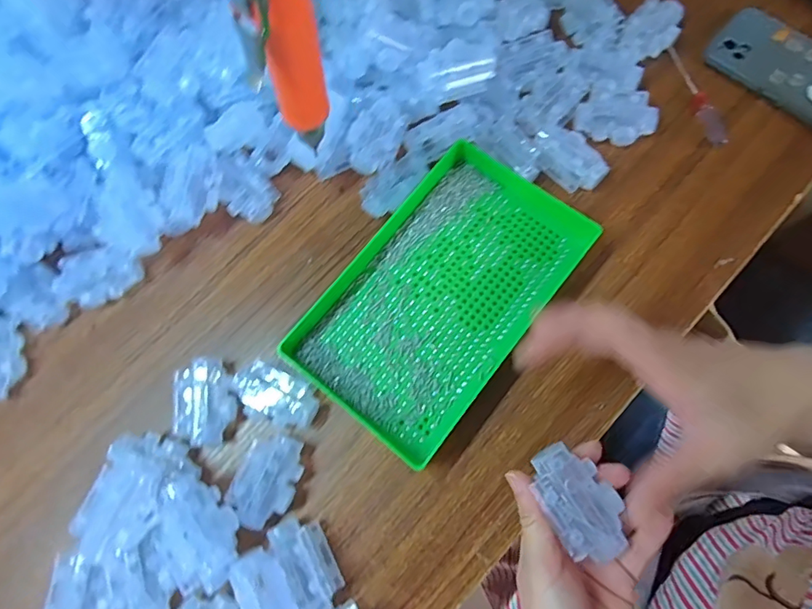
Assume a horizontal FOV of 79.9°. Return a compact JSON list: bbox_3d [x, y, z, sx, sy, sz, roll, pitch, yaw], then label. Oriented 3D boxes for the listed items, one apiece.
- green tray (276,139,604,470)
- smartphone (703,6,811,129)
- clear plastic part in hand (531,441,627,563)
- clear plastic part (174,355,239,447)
[{"bbox_3d":[0.028,-0.010,0.409,0.153,0.031,0.242,38,79,12],"label":"green tray"},{"bbox_3d":[0.373,-0.220,0.461,0.162,0.009,0.076,42,89,16],"label":"smartphone"},{"bbox_3d":[0.108,0.124,0.305,0.040,0.015,0.067,-37,79,-8],"label":"clear plastic part in hand"},{"bbox_3d":[-0.165,0.082,0.403,0.042,0.029,0.069,-11,74,0],"label":"clear plastic part"}]

